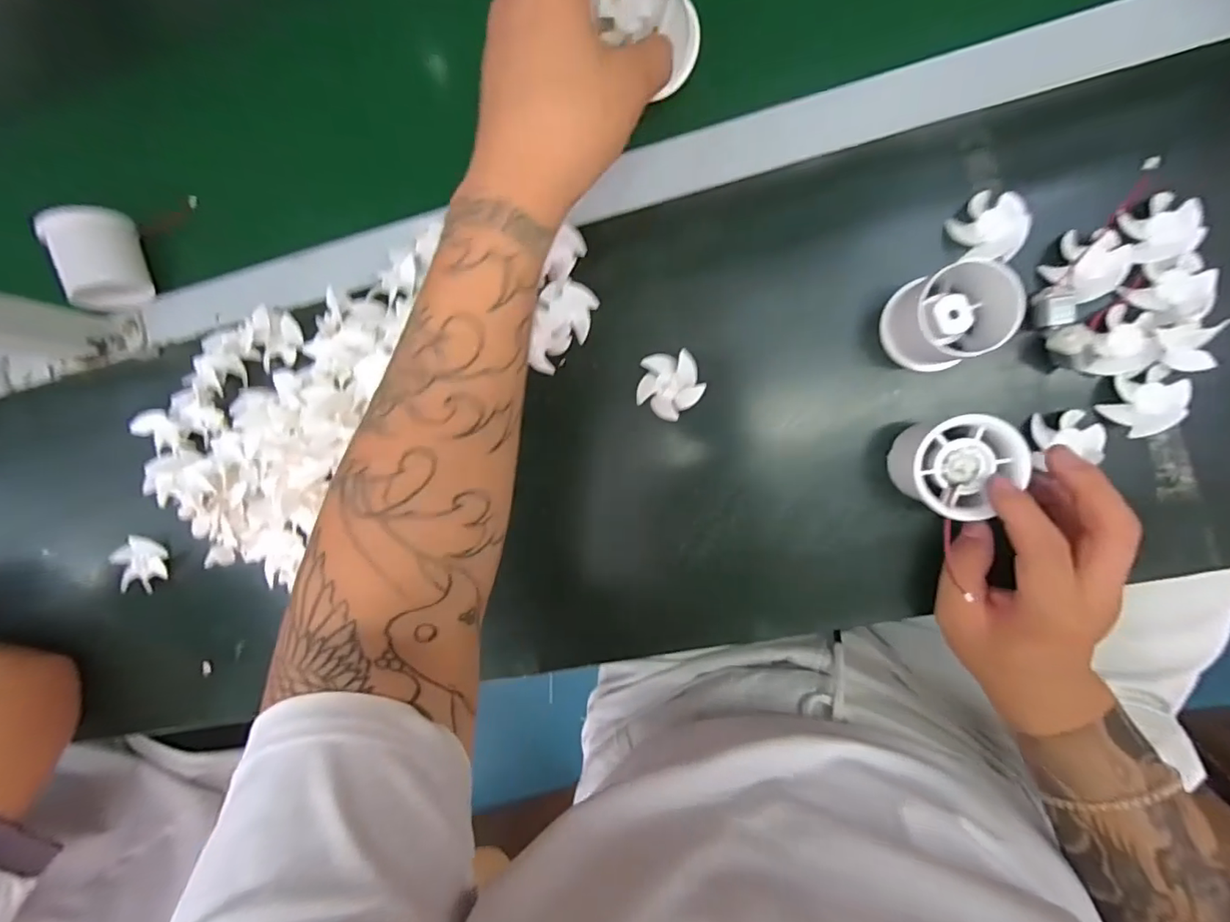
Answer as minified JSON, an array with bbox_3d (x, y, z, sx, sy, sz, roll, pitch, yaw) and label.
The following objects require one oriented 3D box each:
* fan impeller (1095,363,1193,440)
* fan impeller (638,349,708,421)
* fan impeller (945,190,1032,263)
[{"bbox_3d":[0.311,-0.036,0.312,0.034,0.018,0.040,22,96,8],"label":"fan impeller"},{"bbox_3d":[0.036,-0.049,0.351,0.042,0.009,0.043,-4,92,10],"label":"fan impeller"},{"bbox_3d":[0.225,-0.139,0.320,0.036,0.017,0.041,-36,87,9],"label":"fan impeller"}]

